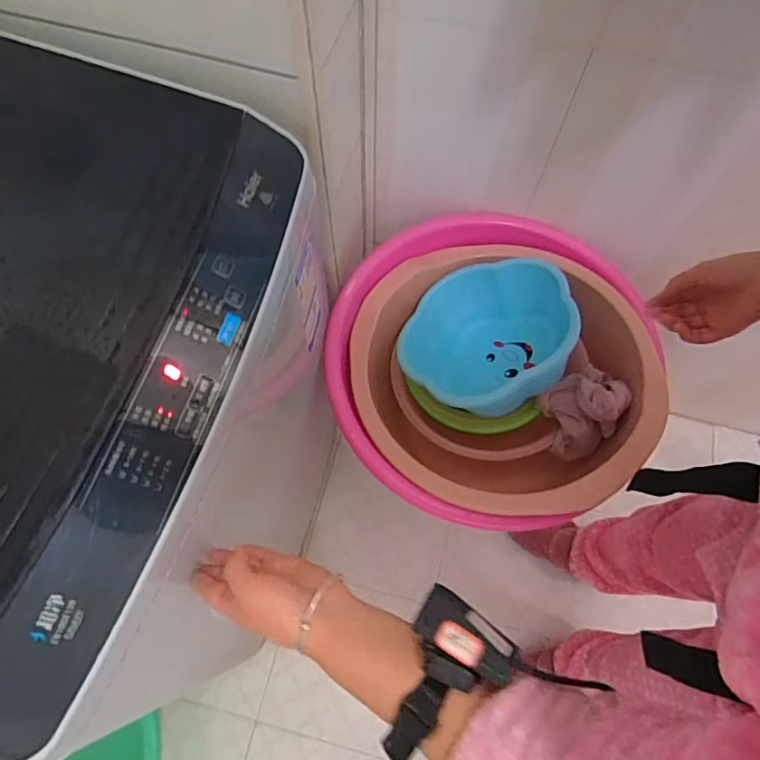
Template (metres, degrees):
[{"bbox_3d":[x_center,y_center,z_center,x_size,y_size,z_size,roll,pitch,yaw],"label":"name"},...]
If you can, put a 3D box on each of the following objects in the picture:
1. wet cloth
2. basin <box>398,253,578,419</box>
[{"bbox_3d":[0.297,0.042,0.796,0.131,0.077,0.104,-31,72,-13],"label":"wet cloth"},{"bbox_3d":[0.170,-0.068,0.843,0.253,0.114,0.278,-31,46,11],"label":"basin"}]

